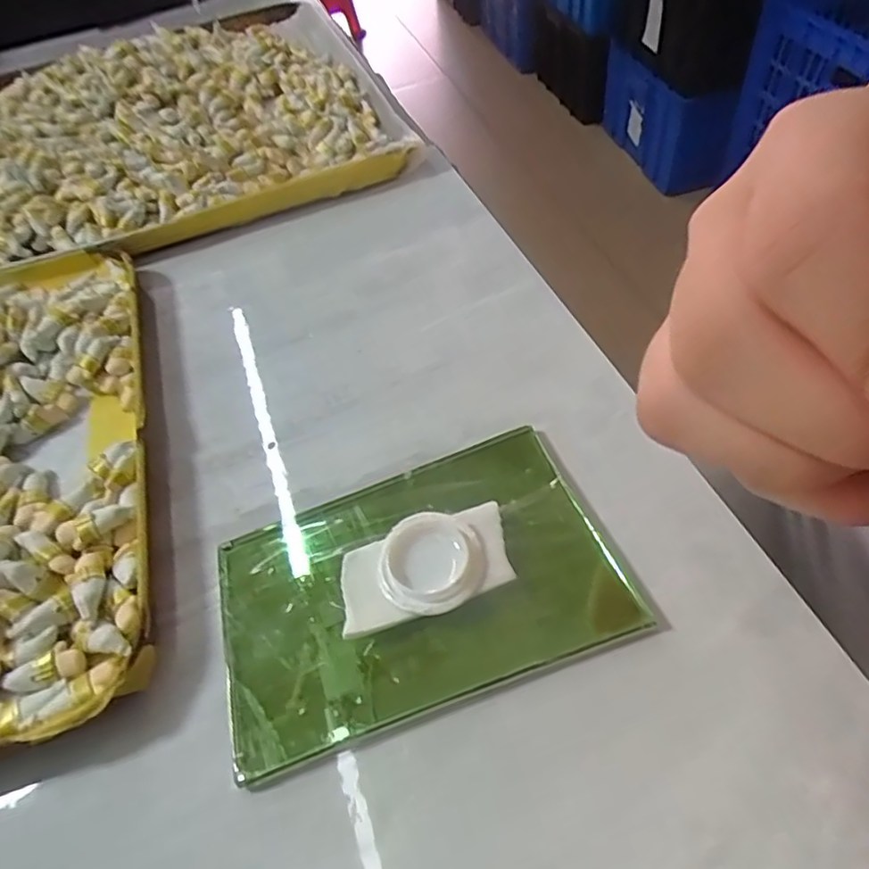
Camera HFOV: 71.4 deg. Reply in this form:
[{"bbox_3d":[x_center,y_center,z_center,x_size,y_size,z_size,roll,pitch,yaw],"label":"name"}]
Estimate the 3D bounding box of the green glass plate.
[{"bbox_3d":[-0.006,0.038,0.163,0.102,0.009,0.068,-17,53,-9],"label":"green glass plate"}]

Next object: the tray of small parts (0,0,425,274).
[{"bbox_3d":[-0.161,-0.185,0.342,0.245,0.020,0.252,-18,53,-10],"label":"tray of small parts"}]

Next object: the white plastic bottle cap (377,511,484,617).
[{"bbox_3d":[-0.001,0.035,0.163,0.027,0.005,0.028,-2,52,2],"label":"white plastic bottle cap"}]

